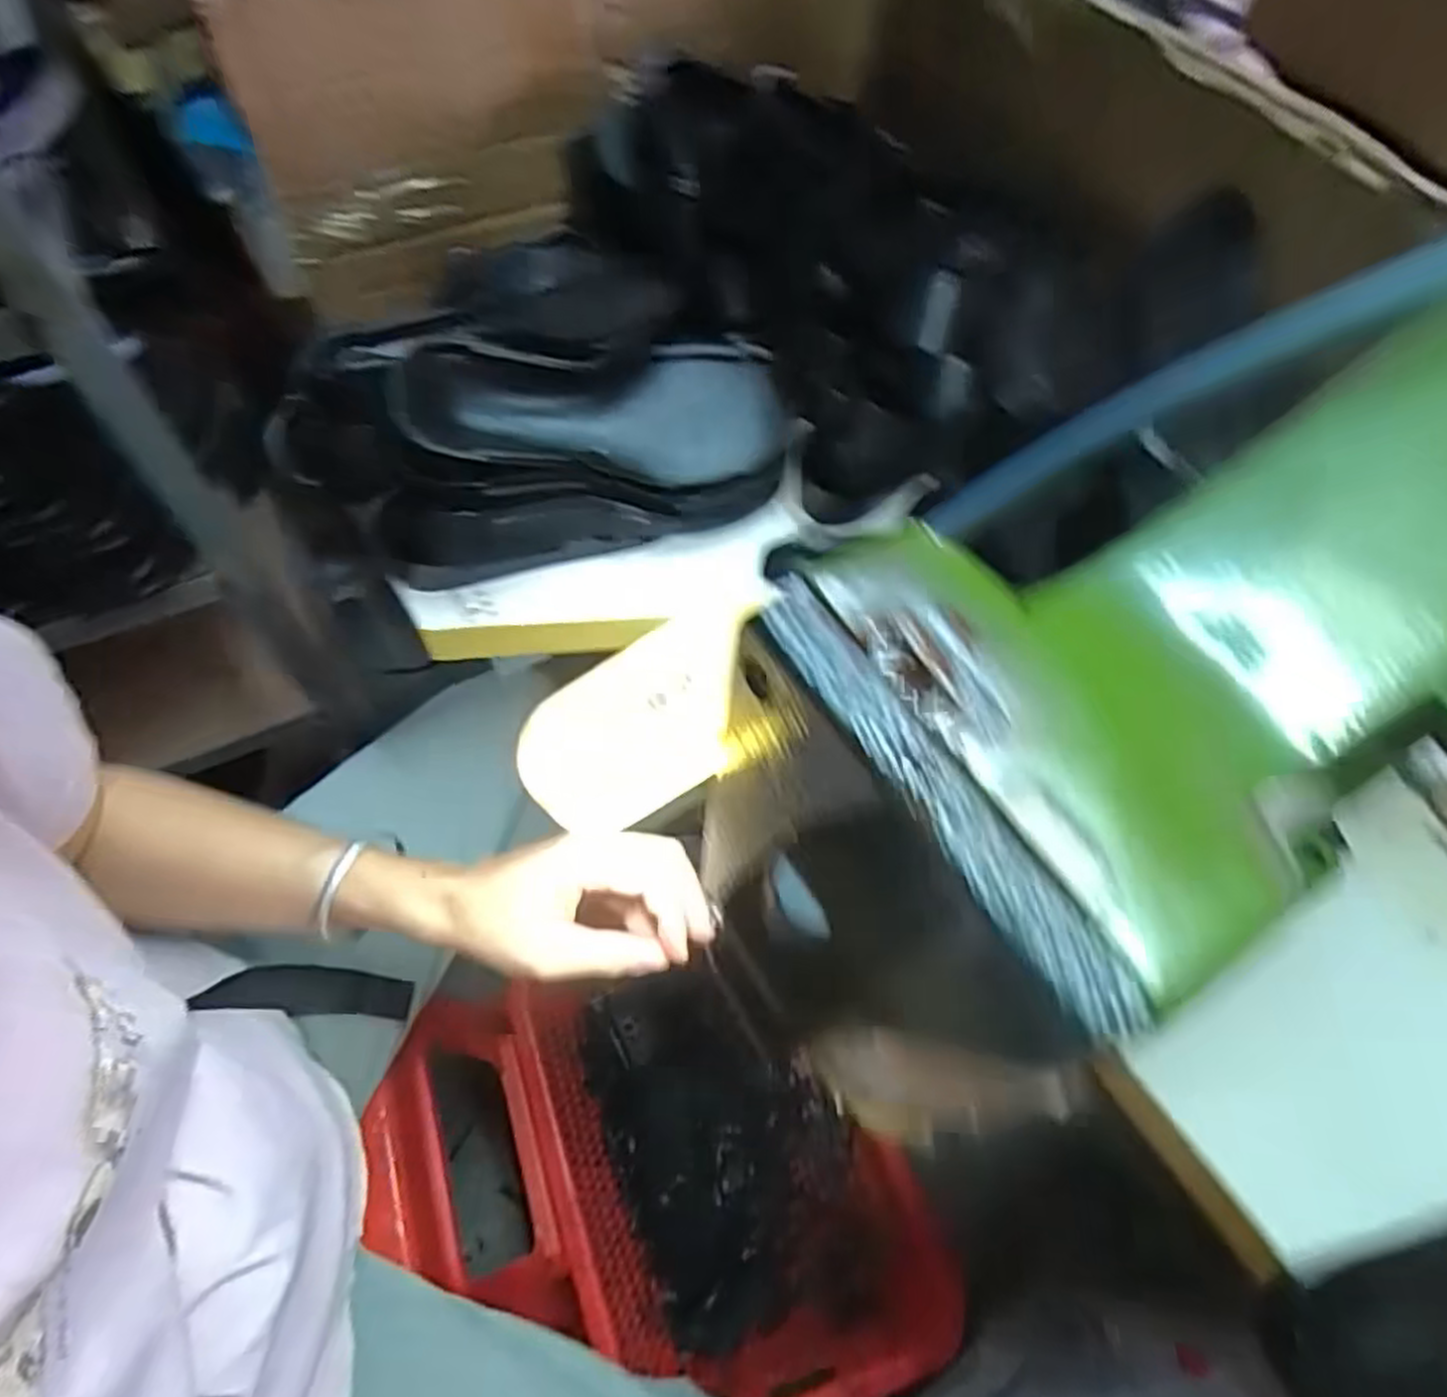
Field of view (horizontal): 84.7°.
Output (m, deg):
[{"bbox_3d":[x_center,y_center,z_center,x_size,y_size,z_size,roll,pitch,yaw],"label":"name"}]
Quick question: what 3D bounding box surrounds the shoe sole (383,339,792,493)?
[{"bbox_3d":[-0.078,-0.185,0.520,0.247,0.025,0.089,-9,96,-20],"label":"shoe sole"}]

